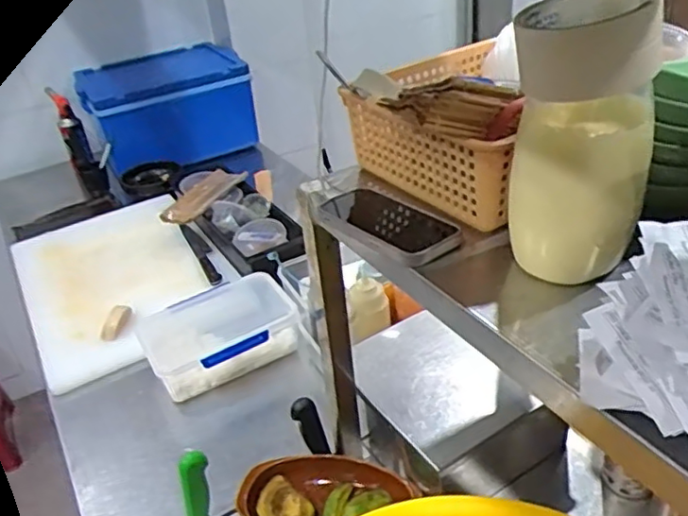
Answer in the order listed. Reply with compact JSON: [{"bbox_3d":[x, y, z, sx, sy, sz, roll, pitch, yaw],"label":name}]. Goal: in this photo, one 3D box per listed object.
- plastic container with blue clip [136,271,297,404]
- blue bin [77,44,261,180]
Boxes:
[{"bbox_3d":[-0.222,0.131,1.106,0.253,0.096,0.194,-20,35,-19],"label":"plastic container with blue clip"},{"bbox_3d":[-0.456,-0.401,1.647,0.422,0.248,0.230,-20,35,-20],"label":"blue bin"}]

